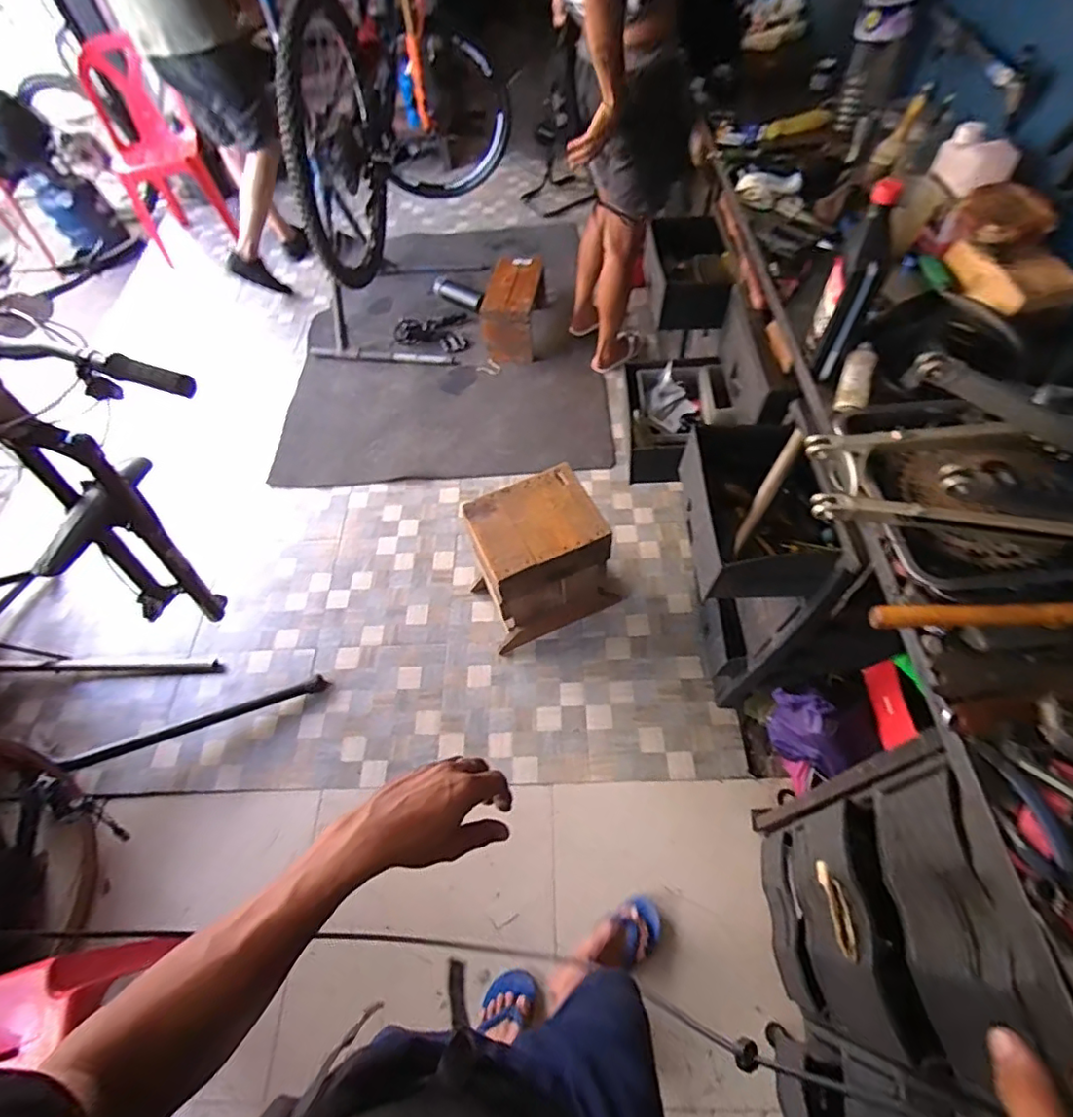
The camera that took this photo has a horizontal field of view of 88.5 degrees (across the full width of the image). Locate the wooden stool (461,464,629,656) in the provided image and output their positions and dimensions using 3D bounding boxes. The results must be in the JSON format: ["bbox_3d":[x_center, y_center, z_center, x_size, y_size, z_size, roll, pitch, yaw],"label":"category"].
[{"bbox_3d":[0.017,0.007,1.525,0.353,0.411,0.248,-23,59,-10],"label":"wooden stool"}]

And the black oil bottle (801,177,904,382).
[{"bbox_3d":[0.466,-0.399,0.815,0.065,0.263,0.100,14,42,10],"label":"black oil bottle"}]

